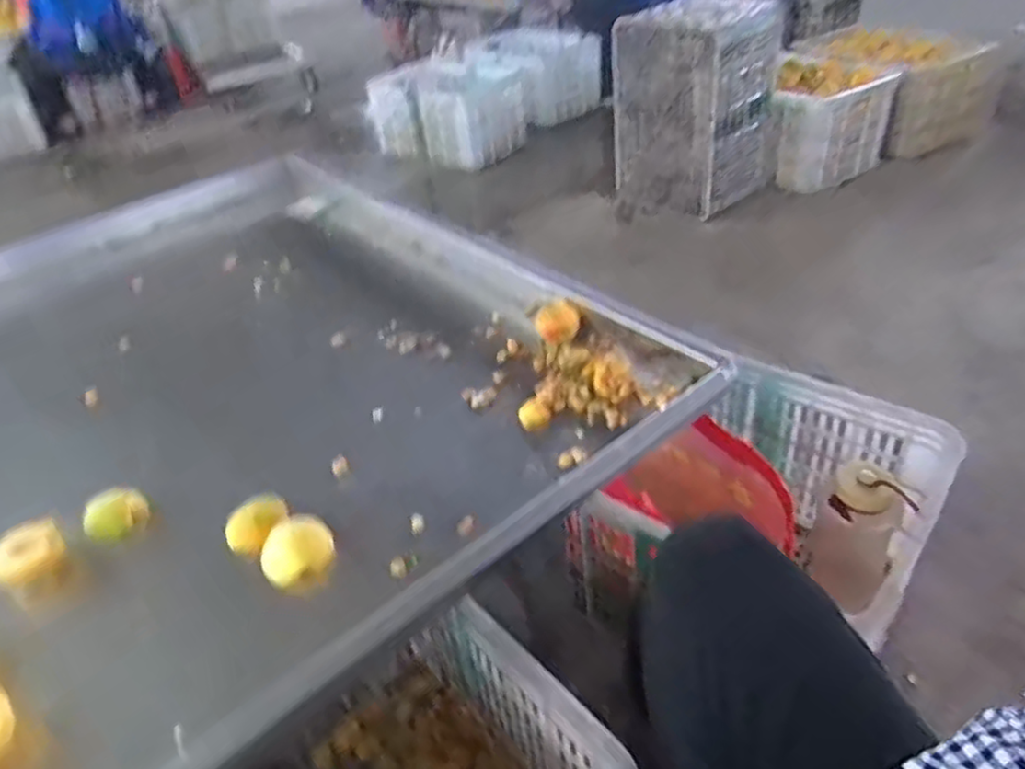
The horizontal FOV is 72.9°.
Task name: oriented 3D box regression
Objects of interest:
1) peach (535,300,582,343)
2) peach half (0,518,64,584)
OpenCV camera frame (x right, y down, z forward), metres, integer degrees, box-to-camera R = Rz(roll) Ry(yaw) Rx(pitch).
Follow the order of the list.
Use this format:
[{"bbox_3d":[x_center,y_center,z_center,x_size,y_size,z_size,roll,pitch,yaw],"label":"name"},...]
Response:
[{"bbox_3d":[0.058,-0.075,0.879,0.053,0.041,0.053,-5,37,1],"label":"peach"},{"bbox_3d":[-0.443,0.150,0.630,0.046,0.025,0.059,26,47,35],"label":"peach half"}]

